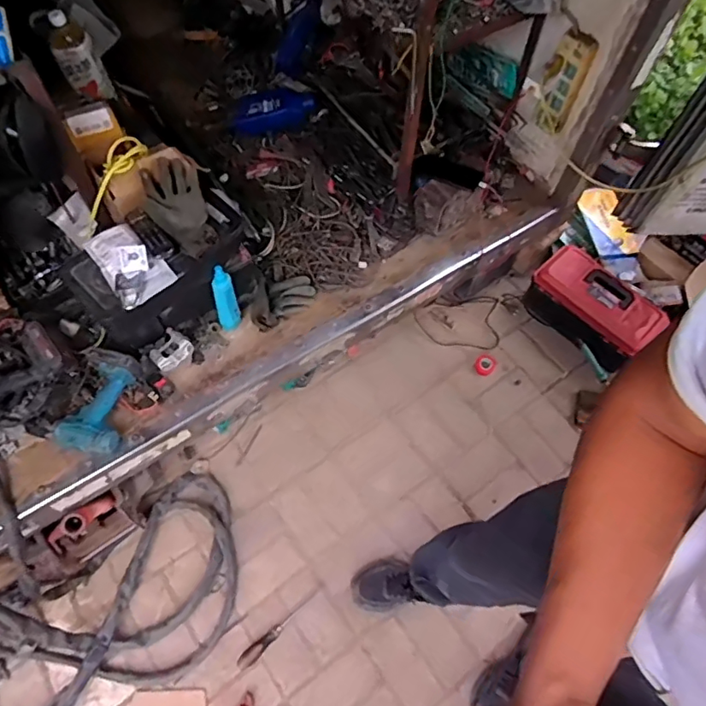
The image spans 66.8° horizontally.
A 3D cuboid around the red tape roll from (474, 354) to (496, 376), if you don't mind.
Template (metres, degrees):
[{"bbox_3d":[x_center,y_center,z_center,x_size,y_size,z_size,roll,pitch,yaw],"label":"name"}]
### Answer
[{"bbox_3d":[0.398,0.036,1.616,0.058,0.011,0.067,36,66,16],"label":"red tape roll"}]

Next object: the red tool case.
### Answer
[{"bbox_3d":[0.714,-0.136,1.626,0.231,0.140,0.366,-34,68,-19],"label":"red tool case"}]

